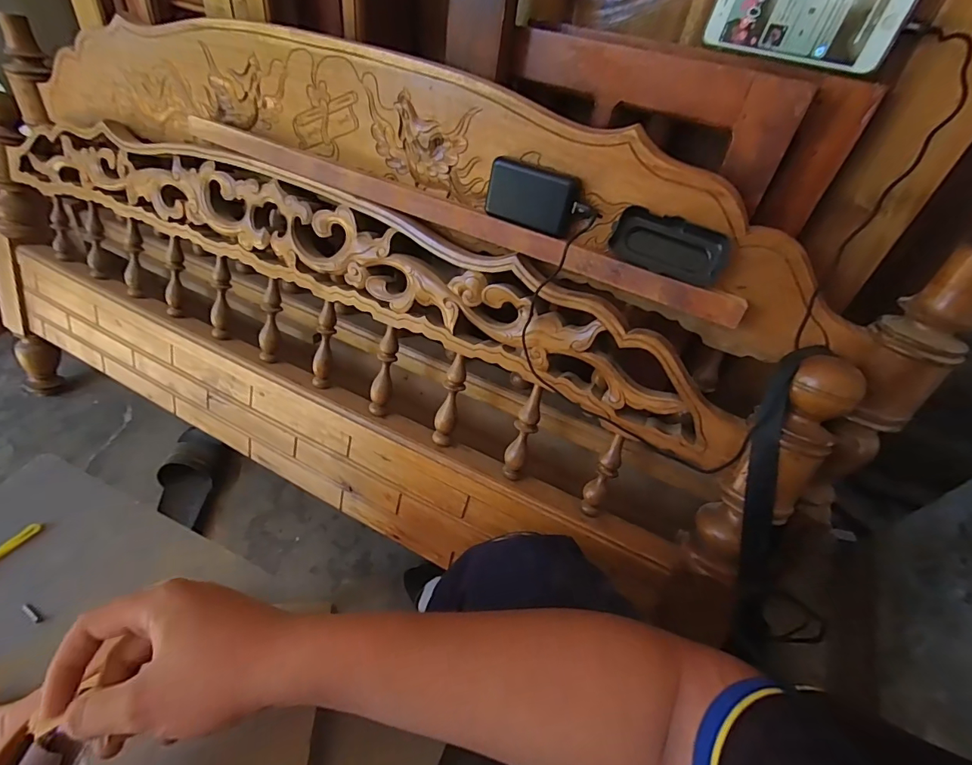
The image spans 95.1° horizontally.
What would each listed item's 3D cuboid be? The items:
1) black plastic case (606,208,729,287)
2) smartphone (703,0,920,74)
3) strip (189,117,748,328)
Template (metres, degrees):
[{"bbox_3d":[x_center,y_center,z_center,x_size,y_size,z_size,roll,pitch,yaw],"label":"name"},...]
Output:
[{"bbox_3d":[0.185,-0.139,0.450,0.111,0.051,0.014,25,24,12],"label":"black plastic case"},{"bbox_3d":[0.290,-0.338,0.403,0.153,0.076,0.009,30,32,20],"label":"smartphone"},{"bbox_3d":[-0.069,-0.217,0.539,0.730,0.029,0.044,23,53,15],"label":"strip"}]

